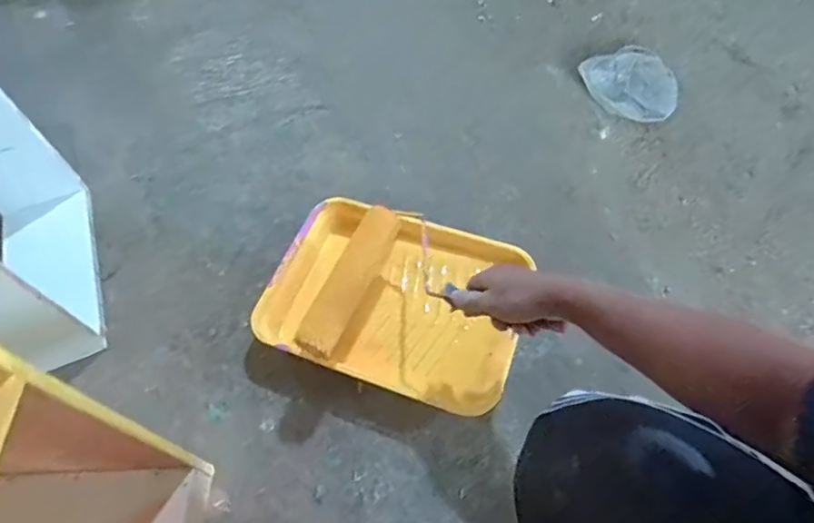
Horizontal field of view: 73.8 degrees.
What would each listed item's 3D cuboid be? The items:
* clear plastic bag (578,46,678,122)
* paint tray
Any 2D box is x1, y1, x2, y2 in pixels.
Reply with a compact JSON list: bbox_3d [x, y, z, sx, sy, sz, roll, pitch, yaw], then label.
[{"bbox_3d":[0.474,-0.376,1.146,0.176,0.020,0.203,-7,57,-1],"label":"clear plastic bag"},{"bbox_3d":[-0.024,0.060,0.849,0.399,0.093,0.289,14,61,12],"label":"paint tray"}]

